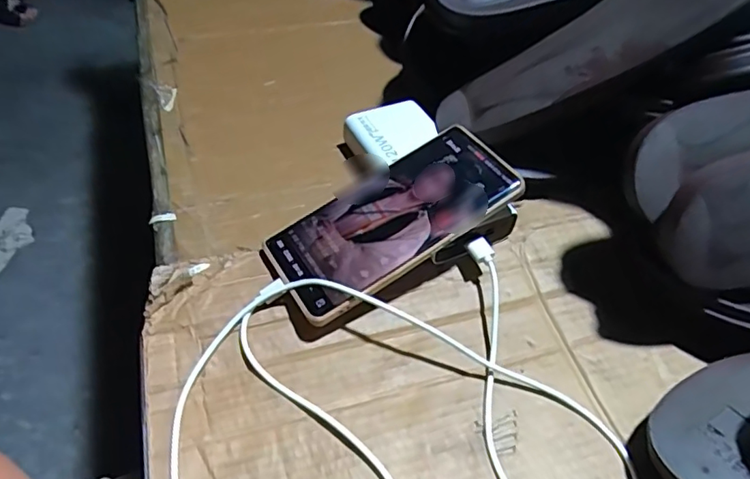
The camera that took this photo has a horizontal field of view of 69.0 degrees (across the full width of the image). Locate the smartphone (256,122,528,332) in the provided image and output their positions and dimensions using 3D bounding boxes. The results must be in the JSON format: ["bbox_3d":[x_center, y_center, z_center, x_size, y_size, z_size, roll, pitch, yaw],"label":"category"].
[{"bbox_3d":[0.012,-0.015,0.361,0.163,0.011,0.076,-32,56,-12],"label":"smartphone"}]

